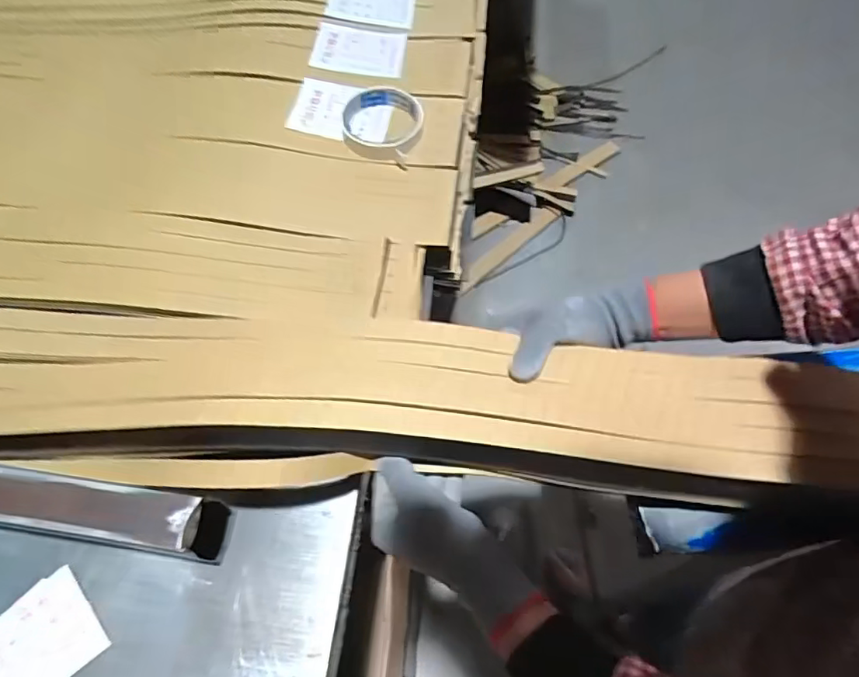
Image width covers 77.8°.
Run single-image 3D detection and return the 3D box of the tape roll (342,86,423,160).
[{"bbox_3d":[-0.050,-0.230,0.558,0.082,0.022,0.093,-4,64,-4],"label":"tape roll"}]

